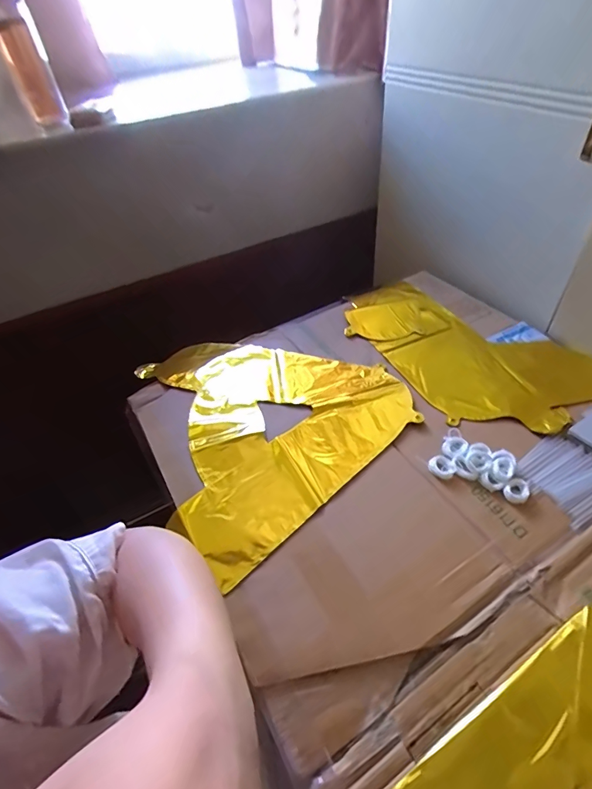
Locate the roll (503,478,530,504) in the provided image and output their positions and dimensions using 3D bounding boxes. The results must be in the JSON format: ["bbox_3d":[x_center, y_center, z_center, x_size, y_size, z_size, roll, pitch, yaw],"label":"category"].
[{"bbox_3d":[0.231,0.101,0.424,0.029,0.008,0.023,-37,53,-26],"label":"roll"}]

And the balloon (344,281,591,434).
[{"bbox_3d":[0.231,-0.080,0.607,0.228,0.019,0.372,-27,49,-19],"label":"balloon"}]

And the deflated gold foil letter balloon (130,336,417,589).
[{"bbox_3d":[-0.062,0.010,0.542,0.314,0.007,0.348,-35,52,-25],"label":"deflated gold foil letter balloon"}]

